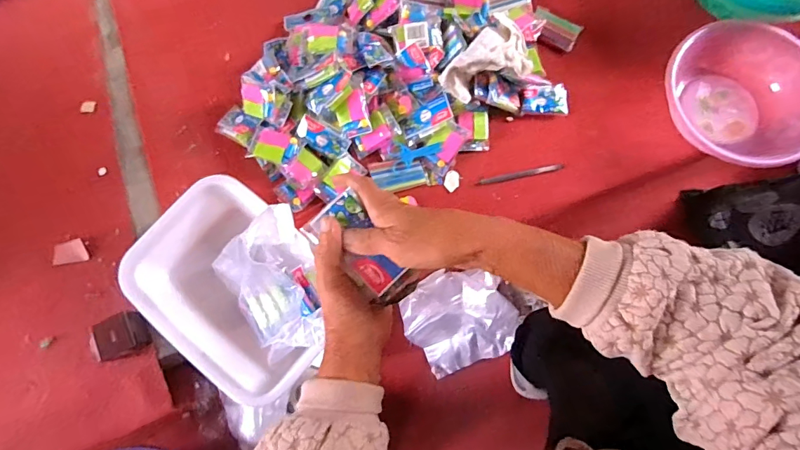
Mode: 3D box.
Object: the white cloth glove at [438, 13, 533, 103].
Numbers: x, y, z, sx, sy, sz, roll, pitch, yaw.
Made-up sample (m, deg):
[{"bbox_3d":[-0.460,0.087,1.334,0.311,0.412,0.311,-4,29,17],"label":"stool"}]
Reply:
[{"bbox_3d":[0.140,-0.243,0.644,0.093,0.058,0.136,41,80,10],"label":"white cloth glove"}]

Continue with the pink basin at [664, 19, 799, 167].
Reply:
[{"bbox_3d":[0.525,-0.195,0.666,0.226,0.086,0.207,0,76,1],"label":"pink basin"}]

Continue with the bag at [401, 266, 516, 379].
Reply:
[{"bbox_3d":[0.104,0.171,0.772,0.186,0.083,0.171,-20,76,-4],"label":"bag"}]

